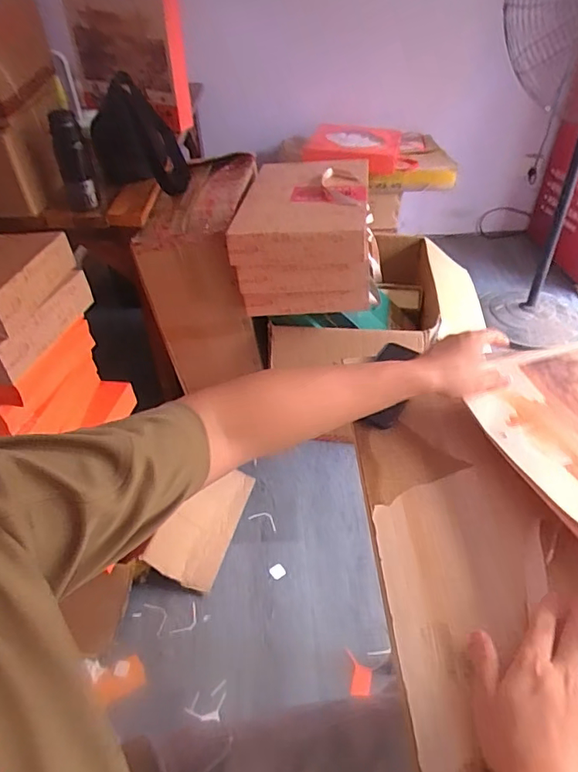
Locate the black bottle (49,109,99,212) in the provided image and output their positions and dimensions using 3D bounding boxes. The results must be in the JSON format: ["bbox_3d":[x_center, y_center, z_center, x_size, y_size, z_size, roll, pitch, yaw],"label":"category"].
[{"bbox_3d":[-0.472,-0.491,1.136,0.066,0.205,0.048,-19,45,-18],"label":"black bottle"}]

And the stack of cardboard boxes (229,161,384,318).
[{"bbox_3d":[0.058,-0.380,1.371,0.340,0.242,0.437,6,43,9],"label":"stack of cardboard boxes"}]

